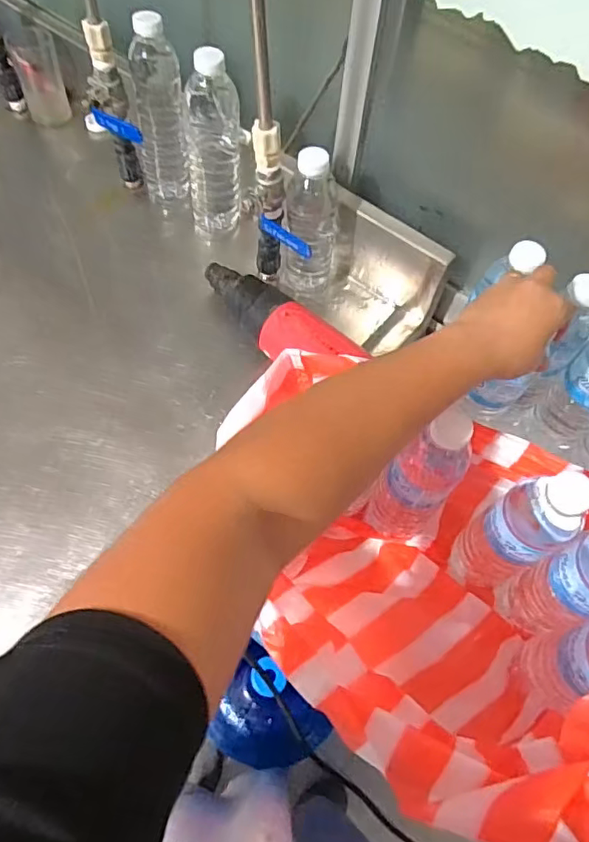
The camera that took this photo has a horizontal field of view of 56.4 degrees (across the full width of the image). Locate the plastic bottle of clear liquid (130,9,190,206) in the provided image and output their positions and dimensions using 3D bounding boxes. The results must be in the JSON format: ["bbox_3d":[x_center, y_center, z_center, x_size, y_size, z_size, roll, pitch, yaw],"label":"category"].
[{"bbox_3d":[-0.172,-0.362,0.676,0.075,0.214,0.071,-18,64,-13],"label":"plastic bottle of clear liquid"}]

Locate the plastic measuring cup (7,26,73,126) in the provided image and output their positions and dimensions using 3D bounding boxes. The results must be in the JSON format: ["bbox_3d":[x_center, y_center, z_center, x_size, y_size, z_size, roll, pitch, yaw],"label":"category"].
[{"bbox_3d":[-0.364,-0.492,0.793,0.063,0.100,0.053,-18,64,-13],"label":"plastic measuring cup"}]

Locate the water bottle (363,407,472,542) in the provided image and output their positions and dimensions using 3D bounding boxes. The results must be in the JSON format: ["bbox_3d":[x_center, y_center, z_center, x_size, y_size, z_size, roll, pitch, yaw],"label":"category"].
[{"bbox_3d":[0.116,0.056,0.500,0.057,0.208,0.055,41,66,17],"label":"water bottle"}]

